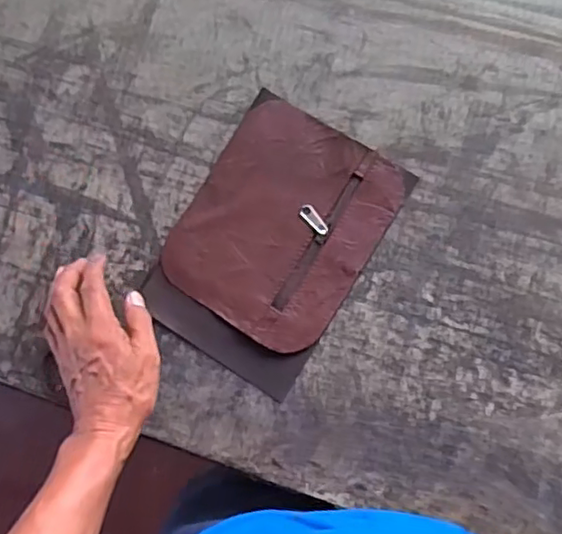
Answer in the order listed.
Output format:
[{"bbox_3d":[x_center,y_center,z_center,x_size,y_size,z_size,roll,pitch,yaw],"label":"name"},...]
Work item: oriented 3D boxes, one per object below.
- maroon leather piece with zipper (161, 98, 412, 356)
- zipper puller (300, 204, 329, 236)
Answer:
[{"bbox_3d":[0.001,-0.036,0.538,0.156,0.006,0.185,32,88,8],"label":"maroon leather piece with zipper"},{"bbox_3d":[0.028,-0.040,0.532,0.012,0.004,0.032,-42,82,0],"label":"zipper puller"}]

